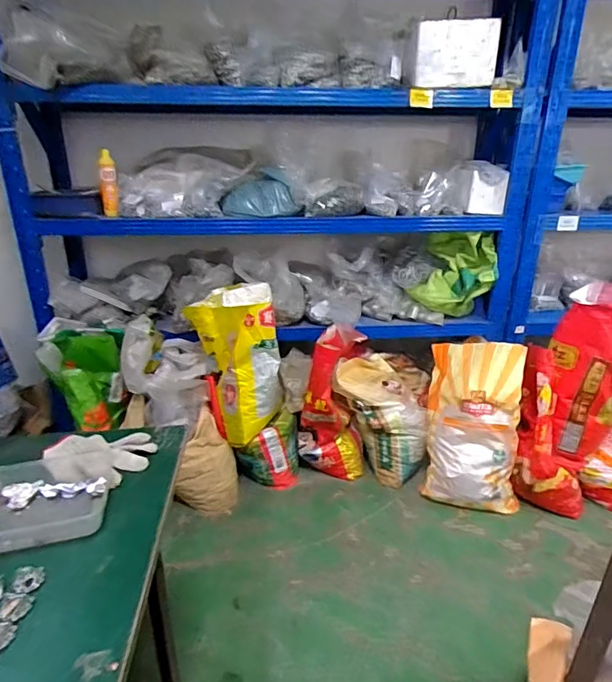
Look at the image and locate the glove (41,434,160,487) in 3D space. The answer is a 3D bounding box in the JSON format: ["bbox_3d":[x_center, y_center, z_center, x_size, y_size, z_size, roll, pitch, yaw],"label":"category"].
[{"bbox_3d":[-0.378,0.204,0.827,0.182,0.033,0.140,3,22,6],"label":"glove"}]

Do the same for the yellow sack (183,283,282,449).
[{"bbox_3d":[-0.244,0.071,1.729,0.291,0.560,0.190,-15,27,-35],"label":"yellow sack"}]

